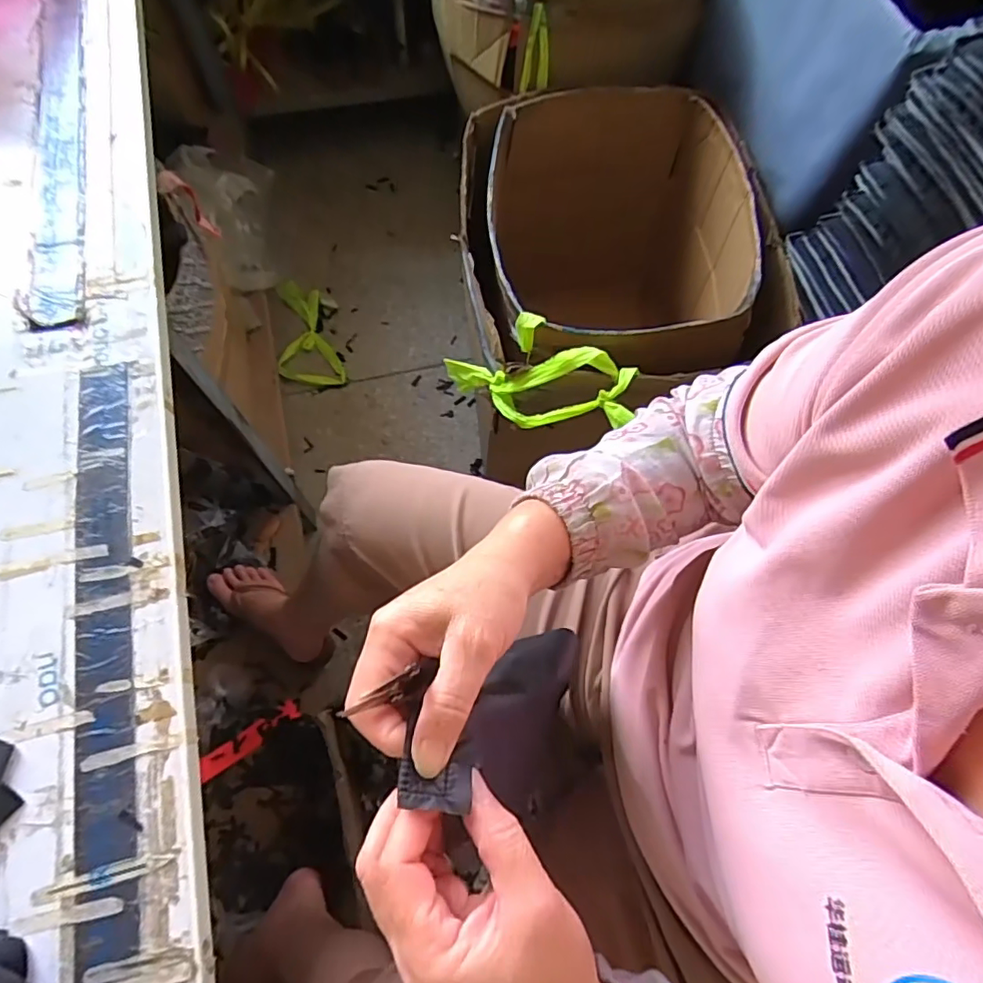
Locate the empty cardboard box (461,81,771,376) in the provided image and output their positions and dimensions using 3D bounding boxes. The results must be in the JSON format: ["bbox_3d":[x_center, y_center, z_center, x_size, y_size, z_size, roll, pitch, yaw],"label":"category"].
[{"bbox_3d":[0.204,-0.380,1.164,0.524,0.532,0.594,3,69,-1],"label":"empty cardboard box"}]

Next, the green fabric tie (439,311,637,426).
[{"bbox_3d":[0.058,-0.173,0.826,0.305,0.108,0.135,10,68,24],"label":"green fabric tie"}]

